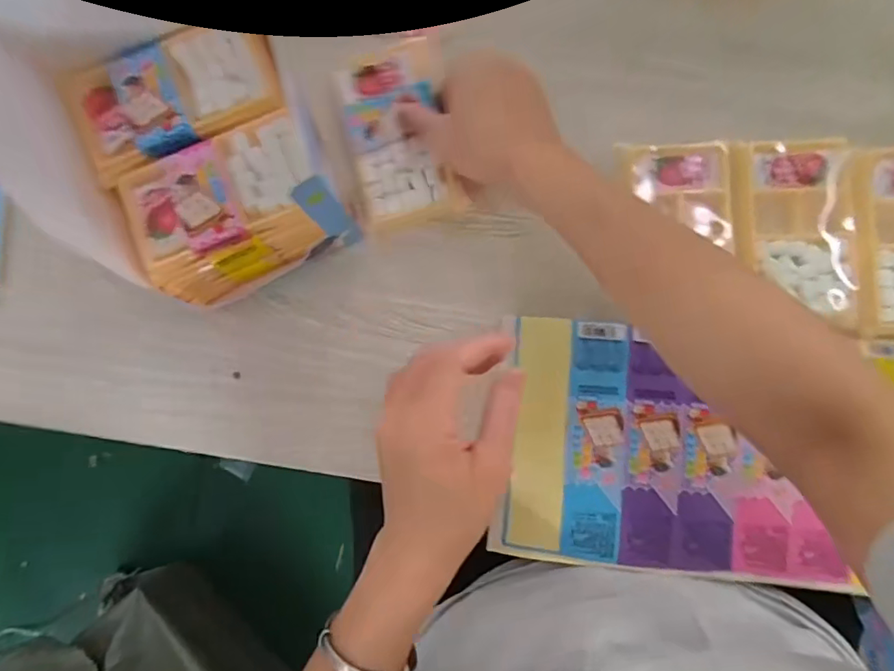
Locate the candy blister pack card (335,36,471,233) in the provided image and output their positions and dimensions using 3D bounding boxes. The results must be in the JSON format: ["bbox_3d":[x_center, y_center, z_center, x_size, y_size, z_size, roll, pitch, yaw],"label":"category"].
[{"bbox_3d":[-0.037,-0.154,0.388,0.078,0.012,0.139,-9,84,4],"label":"candy blister pack card"}]

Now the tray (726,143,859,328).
[{"bbox_3d":[0.245,-0.073,0.357,0.070,0.016,0.137,-10,88,4],"label":"tray"}]

